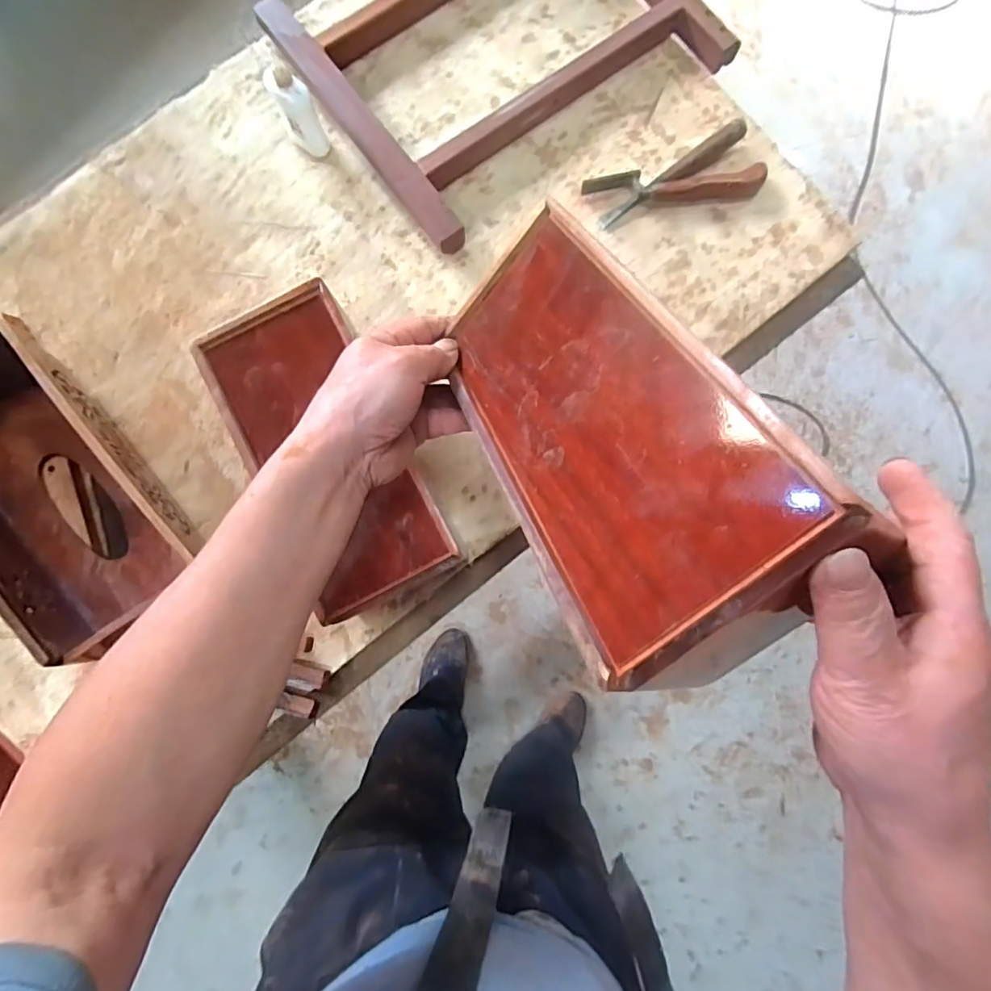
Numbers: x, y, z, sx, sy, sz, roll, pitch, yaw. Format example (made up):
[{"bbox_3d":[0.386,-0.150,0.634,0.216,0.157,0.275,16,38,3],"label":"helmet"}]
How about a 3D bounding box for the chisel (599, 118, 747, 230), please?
[{"bbox_3d":[0.178,-0.330,0.558,0.168,0.030,0.025,-32,85,-3],"label":"chisel"}]

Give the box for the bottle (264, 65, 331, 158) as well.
[{"bbox_3d":[-0.191,-0.370,0.532,0.033,0.077,0.042,-24,85,-3],"label":"bottle"}]

